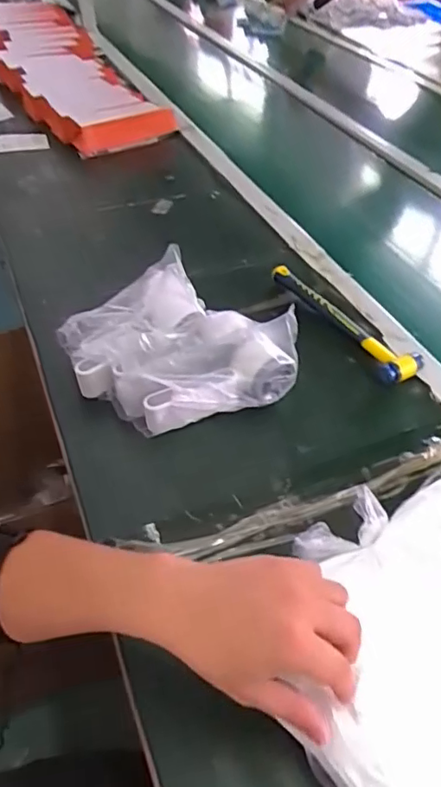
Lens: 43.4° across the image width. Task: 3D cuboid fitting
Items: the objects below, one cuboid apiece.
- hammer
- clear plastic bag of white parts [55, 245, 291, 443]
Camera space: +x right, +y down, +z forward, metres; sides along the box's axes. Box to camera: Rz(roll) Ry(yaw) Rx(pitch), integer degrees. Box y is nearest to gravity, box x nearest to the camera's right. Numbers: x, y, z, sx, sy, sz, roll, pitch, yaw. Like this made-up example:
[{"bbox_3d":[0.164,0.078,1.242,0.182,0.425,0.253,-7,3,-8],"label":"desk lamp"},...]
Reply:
[{"bbox_3d":[0.156,-0.097,0.701,0.057,0.026,0.237,-22,50,-21],"label":"hammer"},{"bbox_3d":[-0.046,-0.046,0.613,0.224,0.085,0.188,33,54,27],"label":"clear plastic bag of white parts"}]

